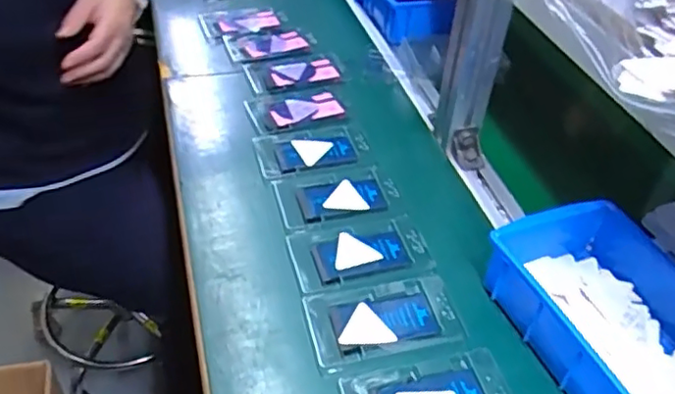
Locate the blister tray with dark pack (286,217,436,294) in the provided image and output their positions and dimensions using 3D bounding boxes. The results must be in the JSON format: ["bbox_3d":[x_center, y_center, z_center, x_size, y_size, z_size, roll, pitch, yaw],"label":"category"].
[{"bbox_3d":[0.021,0.051,0.585,0.126,0.005,0.071,-8,44,-14],"label":"blister tray with dark pack"}]

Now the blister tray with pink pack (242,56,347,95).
[{"bbox_3d":[-0.054,-0.162,0.808,0.125,0.010,0.068,-8,44,-14],"label":"blister tray with pink pack"}]

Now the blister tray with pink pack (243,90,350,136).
[{"bbox_3d":[-0.048,-0.109,0.755,0.116,0.009,0.069,-9,44,-15],"label":"blister tray with pink pack"}]

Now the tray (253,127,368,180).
[{"bbox_3d":[-0.028,-0.051,0.694,0.120,0.005,0.076,-5,43,-11],"label":"tray"}]

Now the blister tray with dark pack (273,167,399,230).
[{"bbox_3d":[0.000,-0.001,0.639,0.121,0.005,0.074,-7,44,-14],"label":"blister tray with dark pack"}]

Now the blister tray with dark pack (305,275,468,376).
[{"bbox_3d":[0.040,0.103,0.528,0.126,0.004,0.075,-8,44,-14],"label":"blister tray with dark pack"}]

